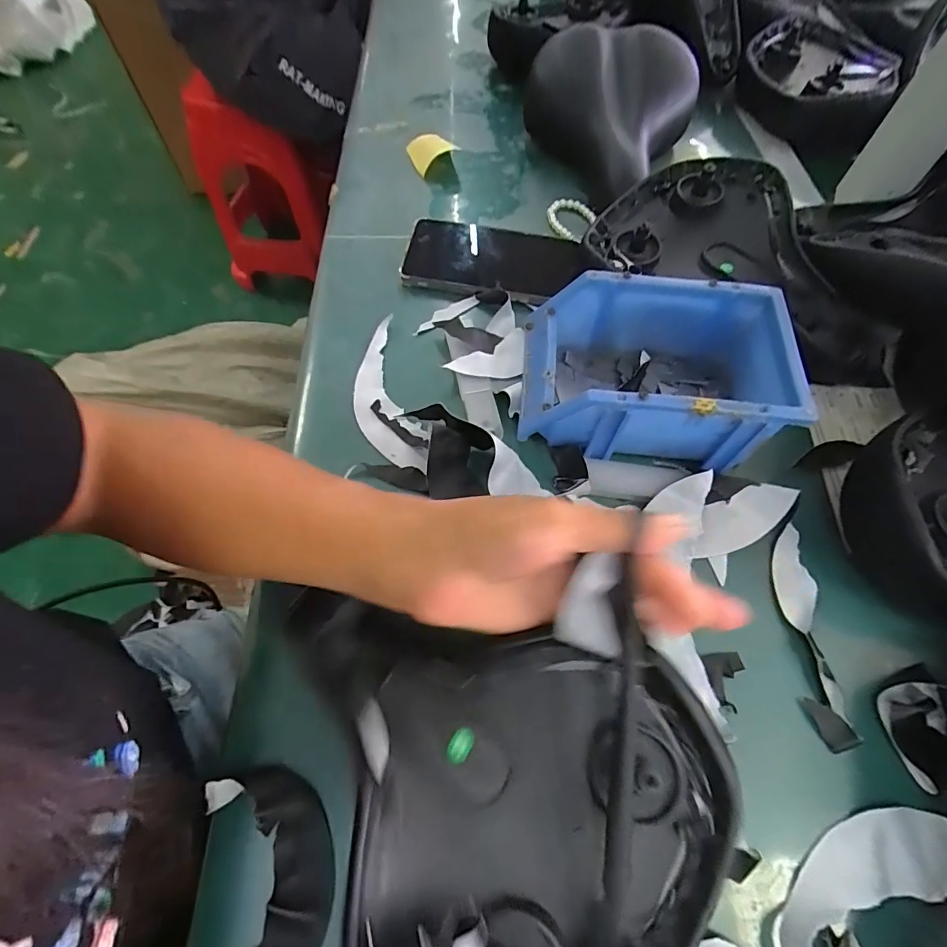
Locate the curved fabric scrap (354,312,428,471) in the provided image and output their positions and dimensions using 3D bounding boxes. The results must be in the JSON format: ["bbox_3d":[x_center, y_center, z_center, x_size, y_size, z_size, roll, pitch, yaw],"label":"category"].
[{"bbox_3d":[-0.074,-0.063,0.377,0.048,0.009,0.150,-16,63,-9],"label":"curved fabric scrap"}]

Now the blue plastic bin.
[{"bbox_3d":[0.127,-0.074,0.348,0.174,0.074,0.118,6,61,2],"label":"blue plastic bin"}]

